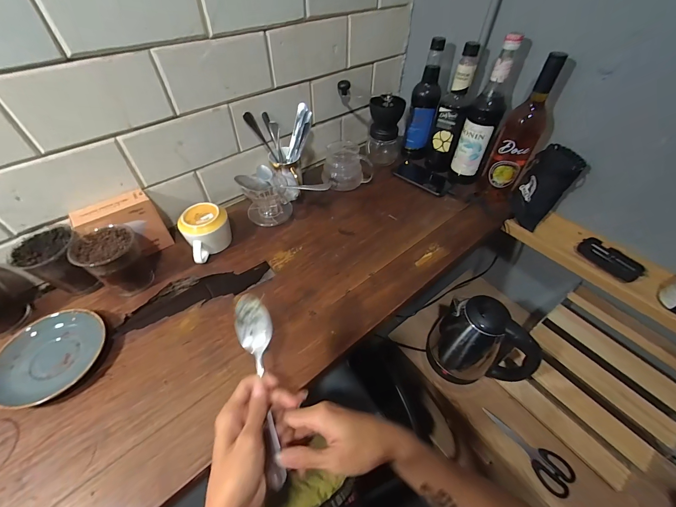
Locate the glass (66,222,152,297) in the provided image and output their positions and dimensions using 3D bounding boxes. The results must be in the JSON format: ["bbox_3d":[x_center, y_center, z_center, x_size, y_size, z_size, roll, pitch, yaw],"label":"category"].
[{"bbox_3d":[-0.378,0.014,0.500,0.086,0.100,0.081,-31,57,-25],"label":"glass"}]

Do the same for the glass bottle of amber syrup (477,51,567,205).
[{"bbox_3d":[0.374,-0.231,0.601,0.083,0.282,0.069,25,53,19],"label":"glass bottle of amber syrup"}]

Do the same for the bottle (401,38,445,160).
[{"bbox_3d":[0.217,-0.364,0.725,0.060,0.267,0.065,2,49,0],"label":"bottle"}]

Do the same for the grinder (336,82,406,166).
[{"bbox_3d":[0.086,-0.330,0.764,0.159,0.195,0.076,17,51,13],"label":"grinder"}]

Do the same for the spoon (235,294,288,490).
[{"bbox_3d":[-0.084,0.147,0.330,0.040,0.016,0.201,-12,75,-12],"label":"spoon"}]

